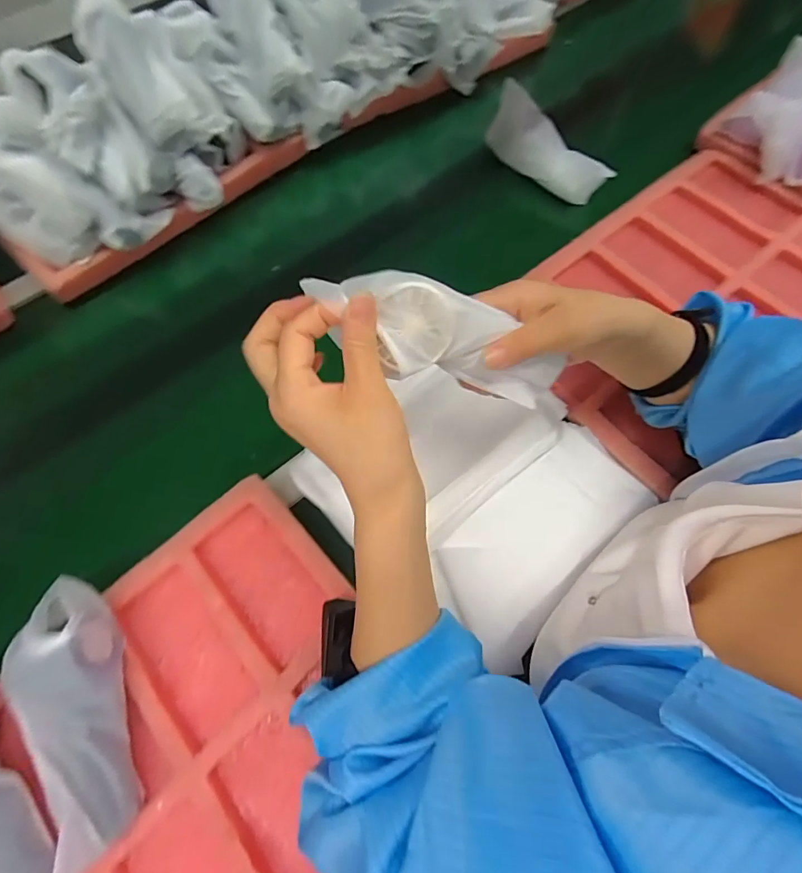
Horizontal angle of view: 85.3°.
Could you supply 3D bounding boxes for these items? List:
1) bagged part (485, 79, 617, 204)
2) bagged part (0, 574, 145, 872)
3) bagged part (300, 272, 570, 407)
[{"bbox_3d":[0.201,-0.399,0.609,0.181,0.059,0.063,40,72,-1],"label":"bagged part"},{"bbox_3d":[-0.240,0.201,0.325,0.058,0.061,0.188,-24,67,-9],"label":"bagged part"},{"bbox_3d":[0.030,-0.062,0.275,0.181,0.059,0.019,8,27,-28],"label":"bagged part"}]

